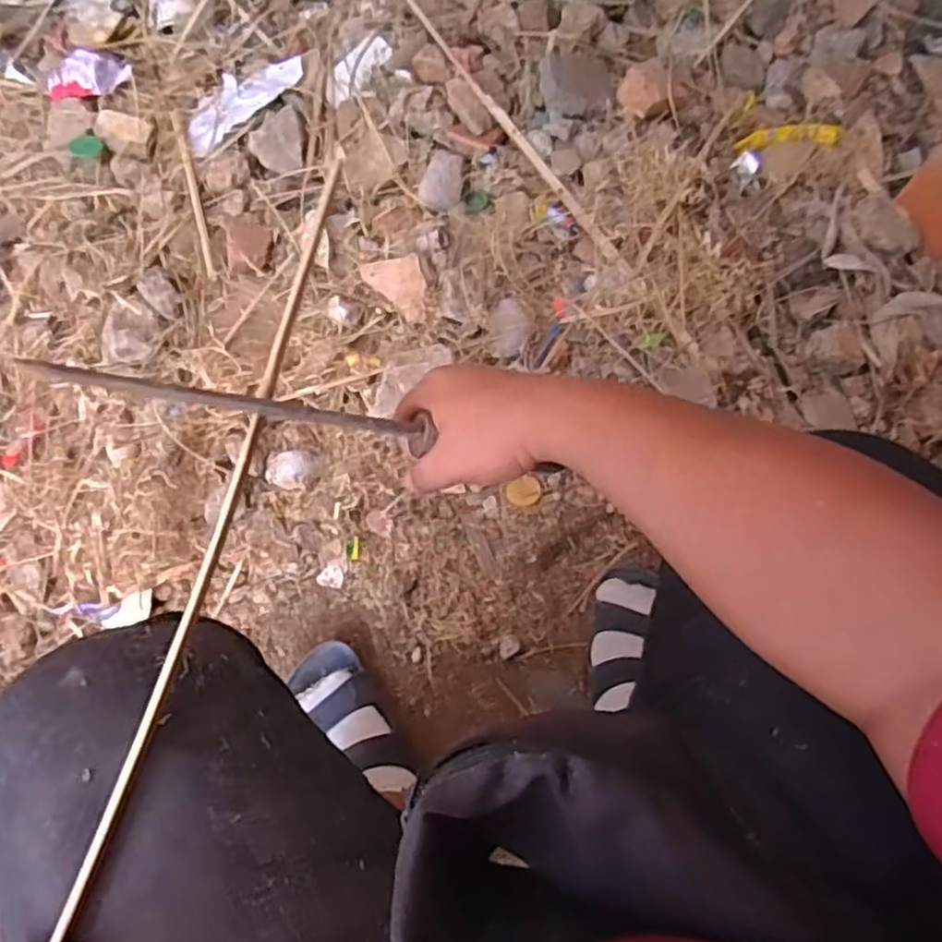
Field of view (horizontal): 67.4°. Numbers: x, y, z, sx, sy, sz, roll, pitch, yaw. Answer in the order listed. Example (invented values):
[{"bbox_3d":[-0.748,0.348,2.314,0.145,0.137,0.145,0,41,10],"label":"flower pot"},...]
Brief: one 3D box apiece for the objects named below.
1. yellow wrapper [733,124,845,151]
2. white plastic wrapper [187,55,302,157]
[{"bbox_3d":[0.406,-0.427,0.904,0.123,0.010,0.035,3,73,20],"label":"yellow wrapper"},{"bbox_3d":[-0.315,-0.502,0.948,0.093,0.021,0.187,40,76,14],"label":"white plastic wrapper"}]

